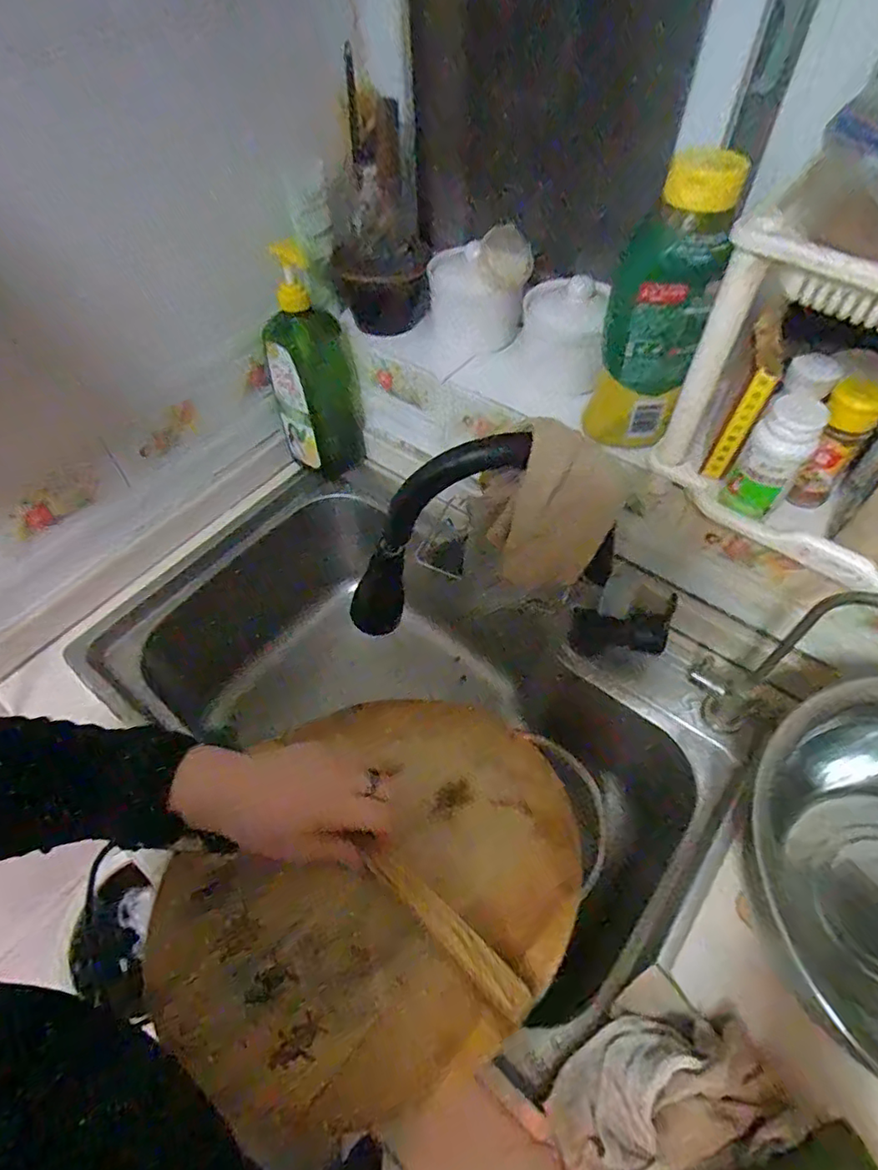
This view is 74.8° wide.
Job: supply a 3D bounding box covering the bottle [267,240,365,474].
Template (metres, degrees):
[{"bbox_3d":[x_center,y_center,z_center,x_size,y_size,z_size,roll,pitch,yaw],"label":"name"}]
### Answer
[{"bbox_3d":[-0.164,-0.267,0.731,0.106,0.289,0.067,-14,33,-8],"label":"bottle"}]

